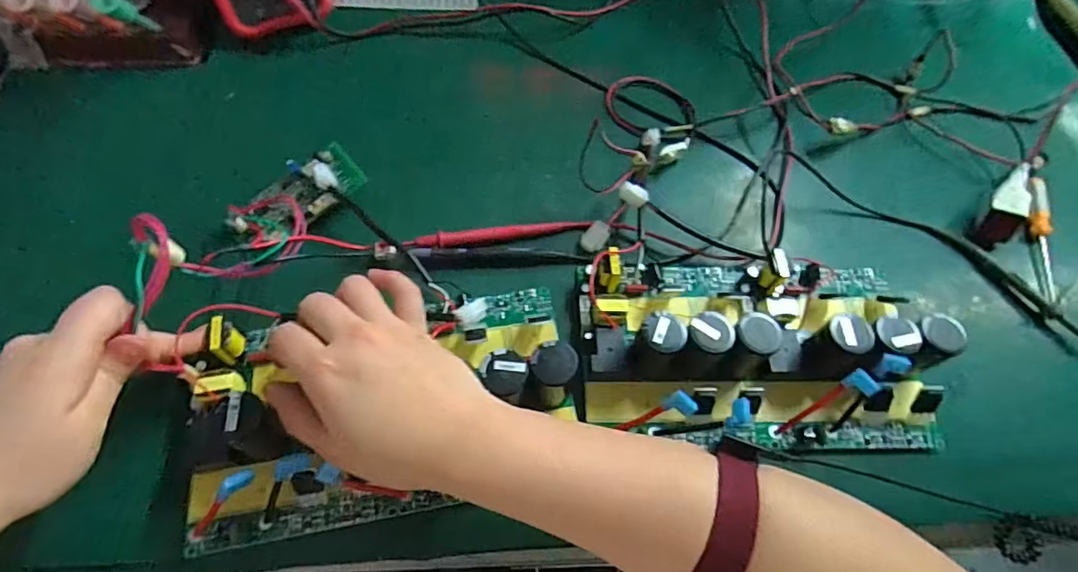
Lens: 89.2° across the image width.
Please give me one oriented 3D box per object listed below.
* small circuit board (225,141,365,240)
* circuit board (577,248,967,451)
[{"bbox_3d":[-0.186,-0.070,0.423,0.047,0.022,0.098,41,67,17],"label":"small circuit board"},{"bbox_3d":[0.153,0.035,0.377,0.238,0.053,0.138,1,62,-3],"label":"circuit board"}]

